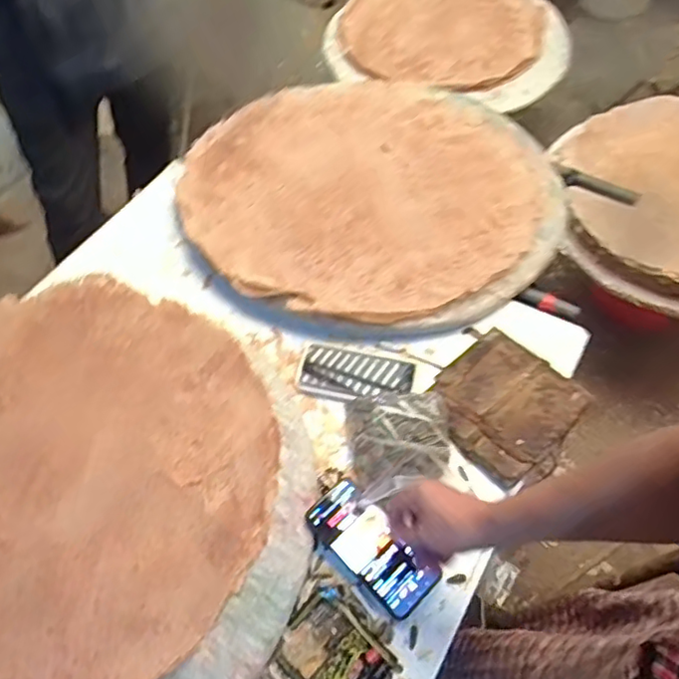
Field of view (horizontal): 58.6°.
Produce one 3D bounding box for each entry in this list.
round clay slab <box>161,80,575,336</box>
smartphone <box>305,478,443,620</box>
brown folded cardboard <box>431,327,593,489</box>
[{"bbox_3d":[0.054,-0.266,1.041,0.613,0.053,0.608,36,63,22],"label":"round clay slab"},{"bbox_3d":[0.037,0.239,0.702,0.069,0.013,0.159,-37,67,-22],"label":"smartphone"},{"bbox_3d":[0.217,0.084,0.811,0.174,0.021,0.167,-37,63,-22],"label":"brown folded cardboard"}]

